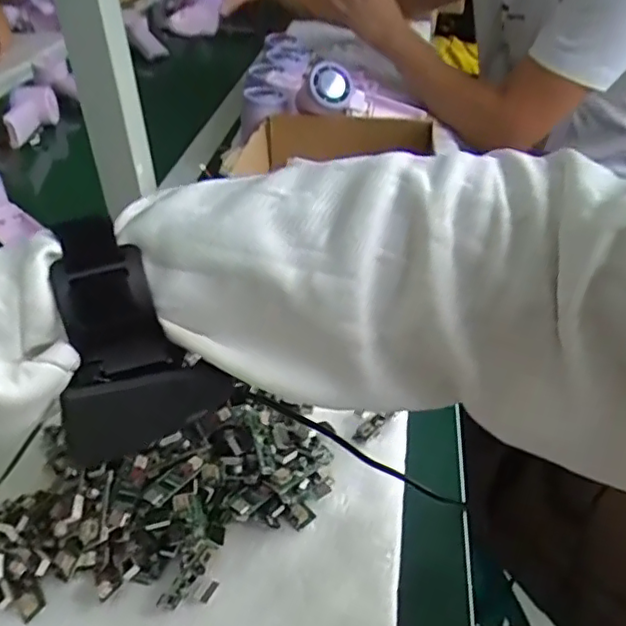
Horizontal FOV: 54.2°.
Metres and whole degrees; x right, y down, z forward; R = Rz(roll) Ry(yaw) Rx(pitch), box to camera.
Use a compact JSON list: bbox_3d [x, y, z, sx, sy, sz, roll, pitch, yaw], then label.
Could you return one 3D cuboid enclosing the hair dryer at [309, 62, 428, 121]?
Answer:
[{"bbox_3d":[0.065,-0.258,0.741,0.155,0.053,0.048,2,30,-35],"label":"hair dryer"}]

